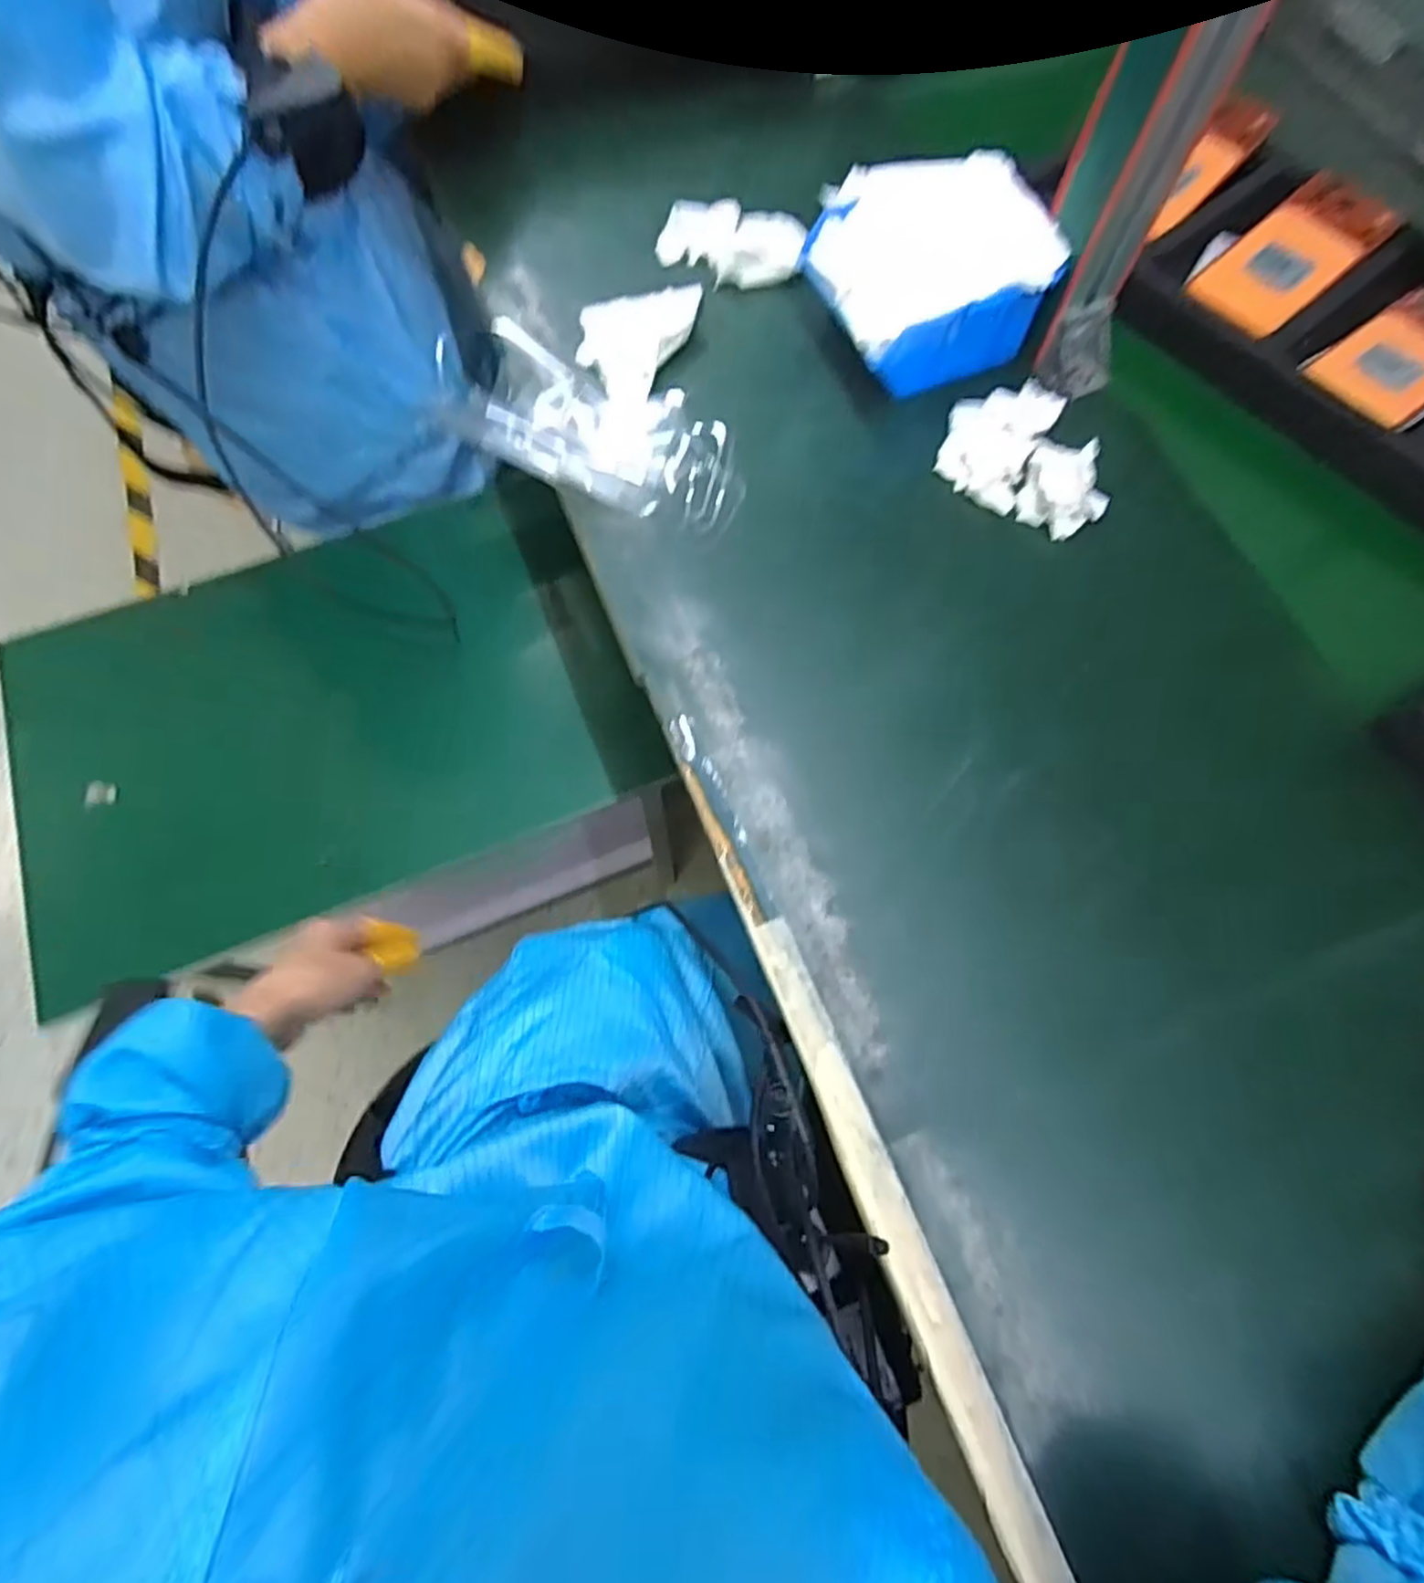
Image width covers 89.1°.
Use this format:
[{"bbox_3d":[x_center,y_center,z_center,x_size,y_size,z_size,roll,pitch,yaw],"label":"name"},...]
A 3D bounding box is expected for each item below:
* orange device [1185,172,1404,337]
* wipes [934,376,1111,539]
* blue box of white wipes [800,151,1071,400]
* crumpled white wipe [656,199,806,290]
[{"bbox_3d":[0.422,-0.389,0.522,0.144,0.026,0.072,-37,74,-13],"label":"orange device"},{"bbox_3d":[0.210,-0.225,0.476,0.109,0.033,0.088,24,72,8],"label":"wipes"},{"bbox_3d":[0.143,-0.351,0.498,0.136,0.084,0.127,-16,71,-6],"label":"blue box of white wipes"},{"bbox_3d":[0.015,-0.422,0.552,0.109,0.026,0.068,10,70,3],"label":"crumpled white wipe"}]

